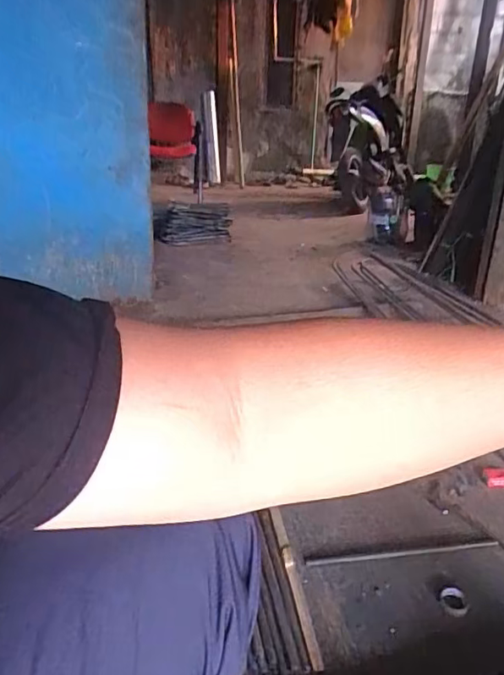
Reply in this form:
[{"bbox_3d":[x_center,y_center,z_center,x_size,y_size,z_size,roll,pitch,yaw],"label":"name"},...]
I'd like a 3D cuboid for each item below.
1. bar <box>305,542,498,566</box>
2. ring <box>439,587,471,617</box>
[{"bbox_3d":[0.261,0.369,0.920,0.341,0.007,0.015,-3,25,-7],"label":"bar"},{"bbox_3d":[0.315,0.411,0.837,0.043,0.006,0.050,5,25,10],"label":"ring"}]

